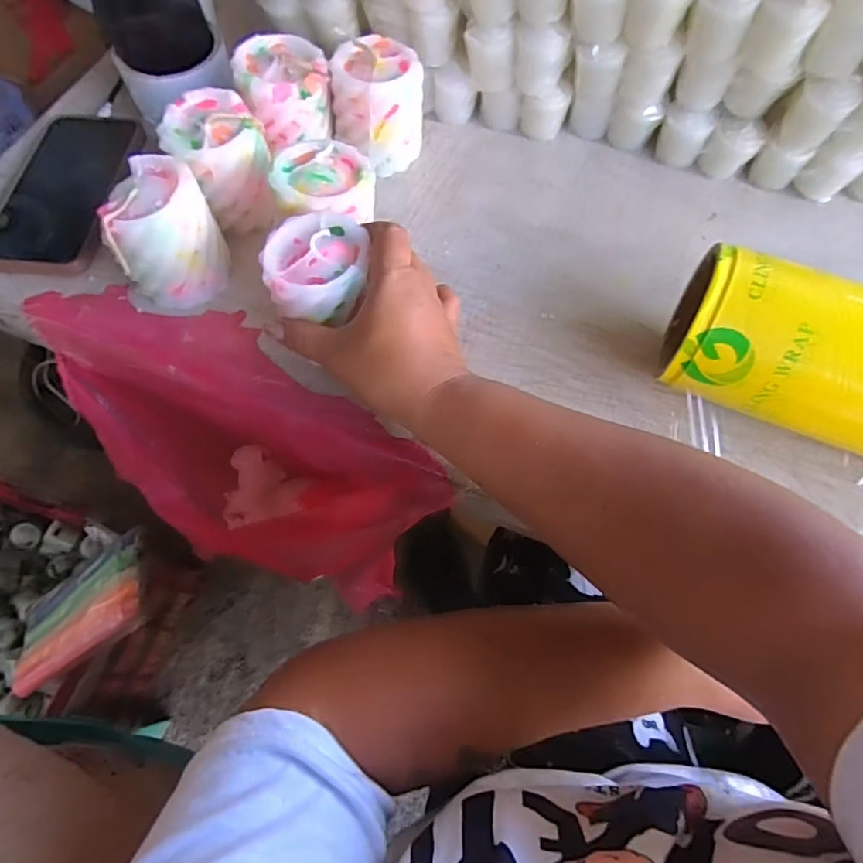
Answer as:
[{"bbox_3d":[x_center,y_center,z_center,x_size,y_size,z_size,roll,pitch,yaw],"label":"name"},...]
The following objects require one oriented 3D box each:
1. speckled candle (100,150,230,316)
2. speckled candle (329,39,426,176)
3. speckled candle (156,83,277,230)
[{"bbox_3d":[-0.179,-0.128,0.375,0.056,0.073,0.074,29,70,13],"label":"speckled candle"},{"bbox_3d":[-0.041,-0.255,0.434,0.069,0.072,0.069,-5,66,-1],"label":"speckled candle"},{"bbox_3d":[-0.148,-0.195,0.402,0.067,0.070,0.076,-15,67,-6],"label":"speckled candle"}]

